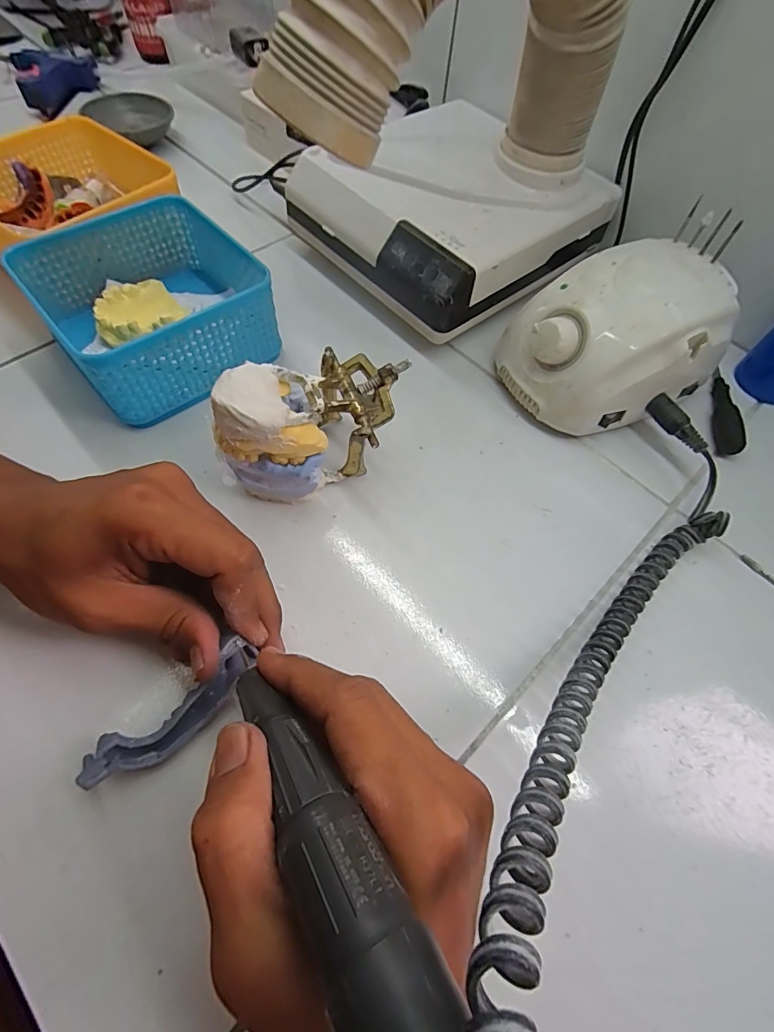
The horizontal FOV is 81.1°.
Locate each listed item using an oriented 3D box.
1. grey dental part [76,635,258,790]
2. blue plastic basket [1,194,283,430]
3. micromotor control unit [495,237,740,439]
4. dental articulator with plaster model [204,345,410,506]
[{"bbox_3d":[-0.098,0.094,0.213,0.085,0.025,0.019,-38,70,-19],"label":"grey dental part"},{"bbox_3d":[-0.159,-0.149,0.319,0.140,0.059,0.130,-35,69,-20],"label":"blue plastic basket"},{"bbox_3d":[0.158,-0.121,0.319,0.134,0.083,0.098,-21,65,-15],"label":"micromotor control unit"},{"bbox_3d":[-0.040,-0.052,0.271,0.107,0.079,0.066,-37,70,-21],"label":"dental articulator with plaster model"}]

